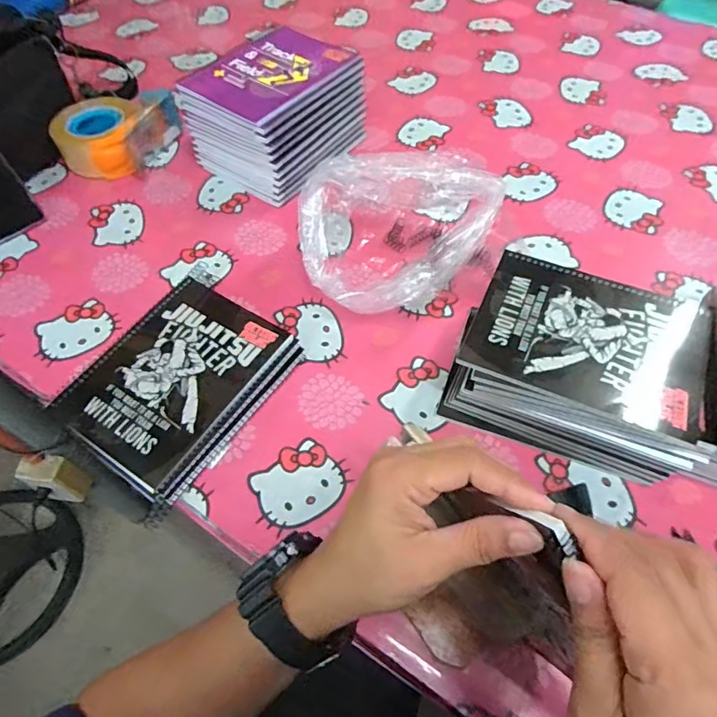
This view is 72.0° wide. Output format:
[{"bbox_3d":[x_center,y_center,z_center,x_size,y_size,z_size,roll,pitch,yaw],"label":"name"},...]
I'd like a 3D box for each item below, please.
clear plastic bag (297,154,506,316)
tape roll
[{"bbox_3d":[0.035,-0.151,0.551,0.201,0.138,0.202,-17,58,-10],"label":"clear plastic bag"},{"bbox_3d":[-0.362,-0.309,0.701,0.118,0.062,0.114,-27,61,-16],"label":"tape roll"}]

